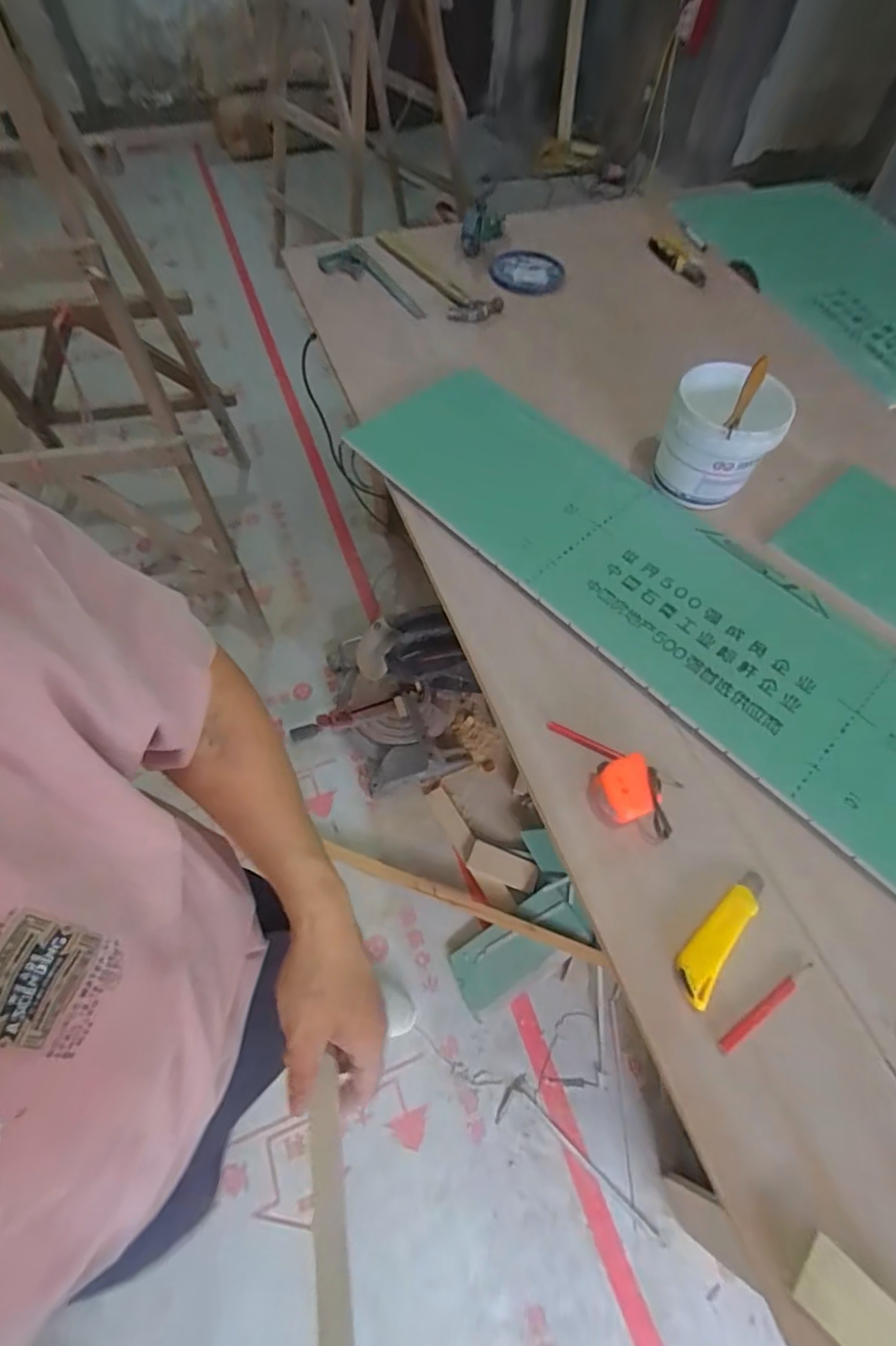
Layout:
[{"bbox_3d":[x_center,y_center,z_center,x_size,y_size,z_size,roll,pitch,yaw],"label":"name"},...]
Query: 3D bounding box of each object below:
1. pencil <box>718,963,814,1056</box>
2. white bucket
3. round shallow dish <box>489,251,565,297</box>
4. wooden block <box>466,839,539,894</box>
[{"bbox_3d":[0.314,0.327,0.546,0.133,0.012,0.013,-27,65,-16],"label":"pencil"},{"bbox_3d":[0.411,-0.356,0.845,0.153,0.148,0.153,1,60,-1],"label":"white bucket"},{"bbox_3d":[0.174,-0.876,1.226,0.163,0.035,0.166,0,60,-2],"label":"round shallow dish"},{"bbox_3d":[0.134,0.469,1.349,0.169,0.020,0.074,22,62,11],"label":"wooden block"}]

